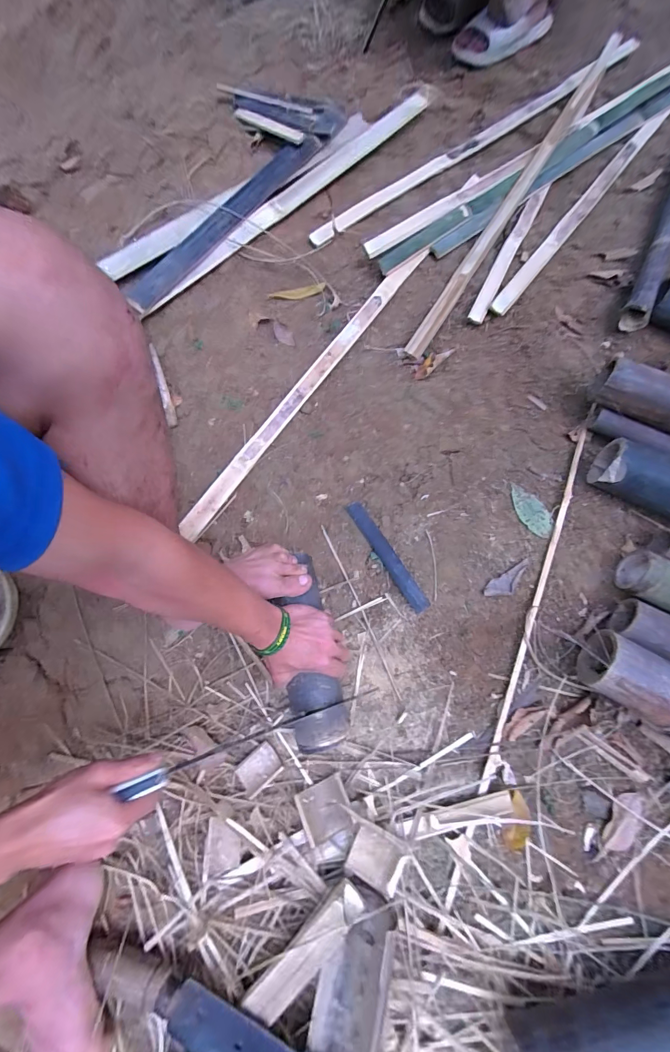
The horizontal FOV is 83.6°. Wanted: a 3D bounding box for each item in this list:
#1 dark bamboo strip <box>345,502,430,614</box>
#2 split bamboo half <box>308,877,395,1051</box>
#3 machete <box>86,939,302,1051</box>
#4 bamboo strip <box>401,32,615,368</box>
[{"bbox_3d":[0.087,0.049,0.625,0.030,0.014,0.209,-32,77,-7],"label":"dark bamboo strip"},{"bbox_3d":[-0.002,0.662,0.422,0.085,0.047,0.419,11,76,4],"label":"split bamboo half"},{"bbox_3d":[-0.154,0.597,0.441,0.336,0.033,0.077,16,76,5],"label":"machete"},{"bbox_3d":[0.406,-0.737,0.800,0.034,0.023,0.984,31,78,9],"label":"bamboo strip"}]

